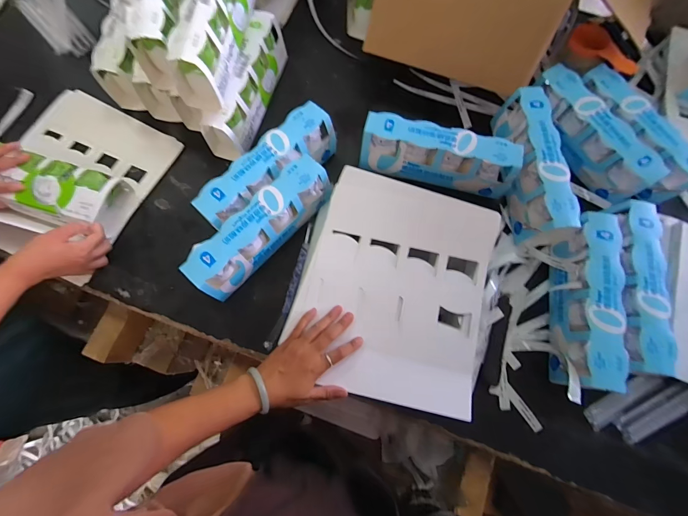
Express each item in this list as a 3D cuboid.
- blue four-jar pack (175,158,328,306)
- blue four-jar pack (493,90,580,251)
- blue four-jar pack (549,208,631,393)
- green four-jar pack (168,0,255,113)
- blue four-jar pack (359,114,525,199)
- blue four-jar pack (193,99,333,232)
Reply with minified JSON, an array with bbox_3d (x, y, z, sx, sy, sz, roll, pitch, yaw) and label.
[{"bbox_3d":[-0.137,-0.051,0.557,0.072,0.095,0.269,40,77,9],"label":"blue four-jar pack"},{"bbox_3d":[0.341,-0.167,0.597,0.076,0.096,0.269,-3,75,-3],"label":"blue four-jar pack"},{"bbox_3d":[0.394,0.067,0.536,0.068,0.094,0.276,13,74,1],"label":"blue four-jar pack"},{"bbox_3d":[-0.221,-0.397,0.551,0.078,0.102,0.267,9,74,0],"label":"green four-jar pack"},{"bbox_3d":[0.170,-0.189,0.595,0.273,0.083,0.068,14,75,2],"label":"blue four-jar pack"},{"bbox_3d":[-0.129,-0.149,0.583,0.074,0.097,0.269,41,77,9],"label":"blue four-jar pack"}]

